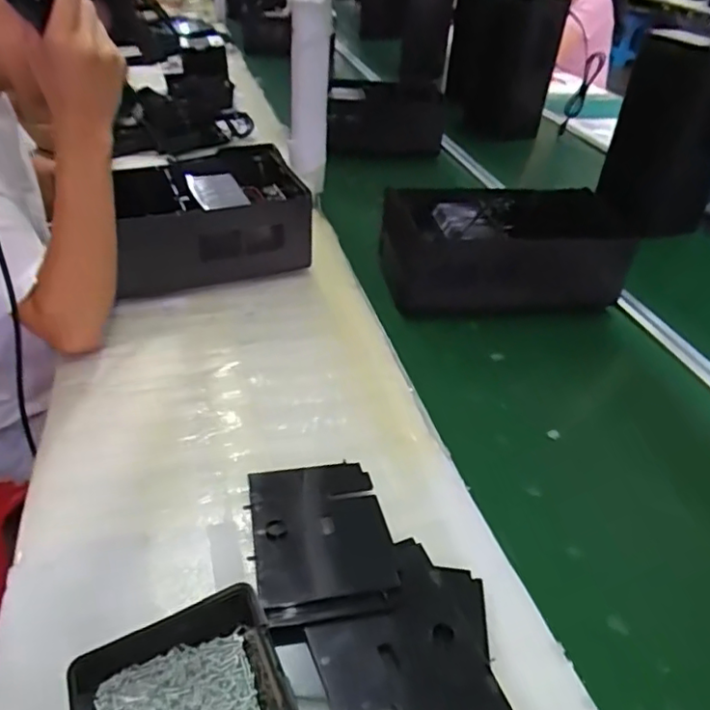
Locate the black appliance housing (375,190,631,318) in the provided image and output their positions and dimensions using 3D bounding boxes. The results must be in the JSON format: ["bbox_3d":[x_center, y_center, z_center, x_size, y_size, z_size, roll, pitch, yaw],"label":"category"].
[{"bbox_3d":[0.231,-0.173,0.970,0.356,0.141,0.175,-3,37,-11],"label":"black appliance housing"}]

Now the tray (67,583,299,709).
[{"bbox_3d":[-0.122,0.250,0.426,0.139,0.061,0.119,-11,39,-21],"label":"tray"}]

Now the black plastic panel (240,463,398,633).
[{"bbox_3d":[-0.033,0.166,0.571,0.122,0.032,0.185,-3,37,-11],"label":"black plastic panel"}]

